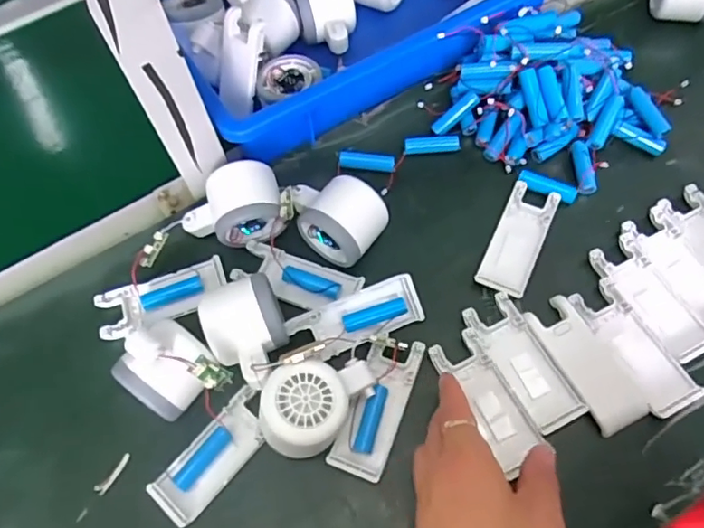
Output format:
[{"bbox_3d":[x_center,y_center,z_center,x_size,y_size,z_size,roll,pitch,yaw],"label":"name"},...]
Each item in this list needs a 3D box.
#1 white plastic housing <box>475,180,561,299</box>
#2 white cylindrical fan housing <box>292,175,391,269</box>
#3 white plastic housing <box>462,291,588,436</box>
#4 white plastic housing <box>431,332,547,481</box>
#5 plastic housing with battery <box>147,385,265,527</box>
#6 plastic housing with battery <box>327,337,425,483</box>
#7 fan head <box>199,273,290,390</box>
[{"bbox_3d":[0.138,-0.021,0.457,0.040,0.006,0.103,22,67,14],"label":"white plastic housing"},{"bbox_3d":[-0.015,-0.040,0.451,0.078,0.049,0.056,31,69,17],"label":"white cylindrical fan housing"},{"bbox_3d":[0.126,0.071,0.412,0.039,0.009,0.102,-26,65,-9],"label":"white plastic housing"},{"bbox_3d":[0.100,0.096,0.407,0.040,0.008,0.098,-27,69,-11],"label":"white plastic housing"},{"bbox_3d":[-0.096,0.133,0.390,0.039,0.011,0.093,37,71,20],"label":"plastic housing with battery"},{"bbox_3d":[0.019,0.099,0.398,0.038,0.017,0.100,19,66,13],"label":"plastic housing with battery"},{"bbox_3d":[-0.074,0.055,0.406,0.055,0.051,0.079,-22,64,-7],"label":"fan head"}]

